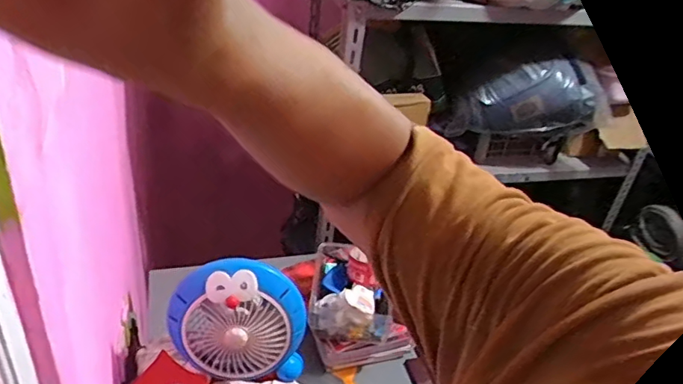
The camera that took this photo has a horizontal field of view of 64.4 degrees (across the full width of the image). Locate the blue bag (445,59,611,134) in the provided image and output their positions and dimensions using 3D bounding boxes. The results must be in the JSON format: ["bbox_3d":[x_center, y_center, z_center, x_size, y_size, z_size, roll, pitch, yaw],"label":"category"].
[{"bbox_3d":[0.556,-0.273,1.591,0.448,0.198,0.175,-6,37,-17],"label":"blue bag"}]

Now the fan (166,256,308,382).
[{"bbox_3d":[-0.186,0.233,0.979,0.238,0.238,0.082,2,22,-6],"label":"fan"}]

